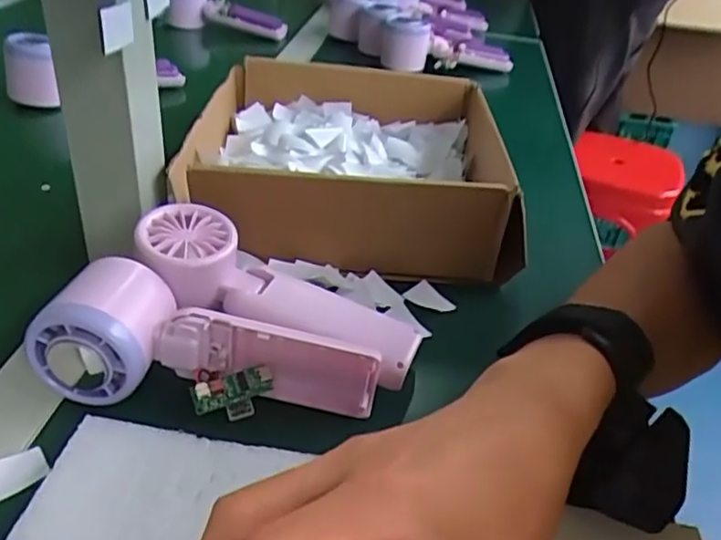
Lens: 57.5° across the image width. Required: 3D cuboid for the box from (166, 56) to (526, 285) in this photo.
[{"bbox_3d":[-0.001,-0.086,0.497,0.234,0.073,0.215,6,37,-6],"label":"box"}]

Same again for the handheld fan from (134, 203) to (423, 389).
[{"bbox_3d":[-0.046,0.014,0.363,0.162,0.036,0.051,24,35,0],"label":"handheld fan"}]

